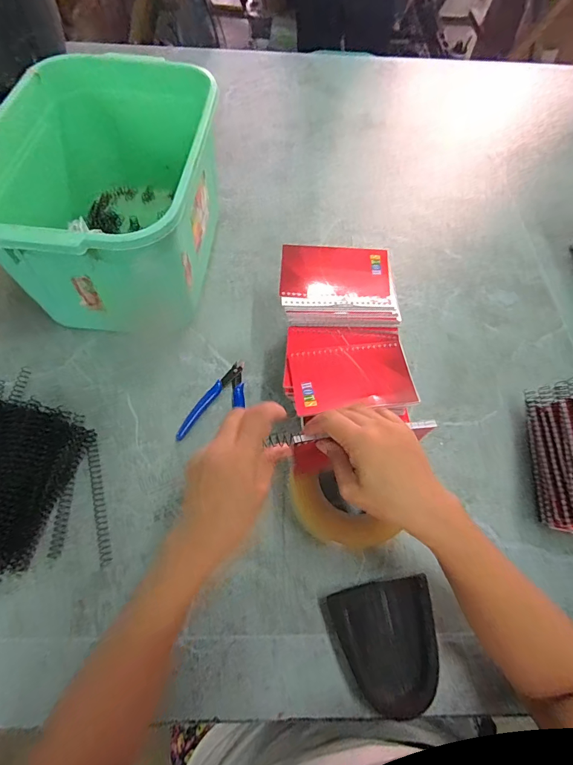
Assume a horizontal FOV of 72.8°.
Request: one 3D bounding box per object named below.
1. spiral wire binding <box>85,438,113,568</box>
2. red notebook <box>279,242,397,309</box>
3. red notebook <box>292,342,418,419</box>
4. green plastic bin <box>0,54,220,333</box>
[{"bbox_3d":[-0.209,0.128,0.430,0.014,0.010,0.138,-16,65,-10],"label":"spiral wire binding"},{"bbox_3d":[0.060,-0.129,0.465,0.131,0.006,0.090,1,63,-2],"label":"red notebook"},{"bbox_3d":[0.072,-0.007,0.425,0.130,0.006,0.078,-6,62,-5],"label":"red notebook"},{"bbox_3d":[-0.217,-0.241,0.524,0.240,0.189,0.357,5,63,0],"label":"green plastic bin"}]

